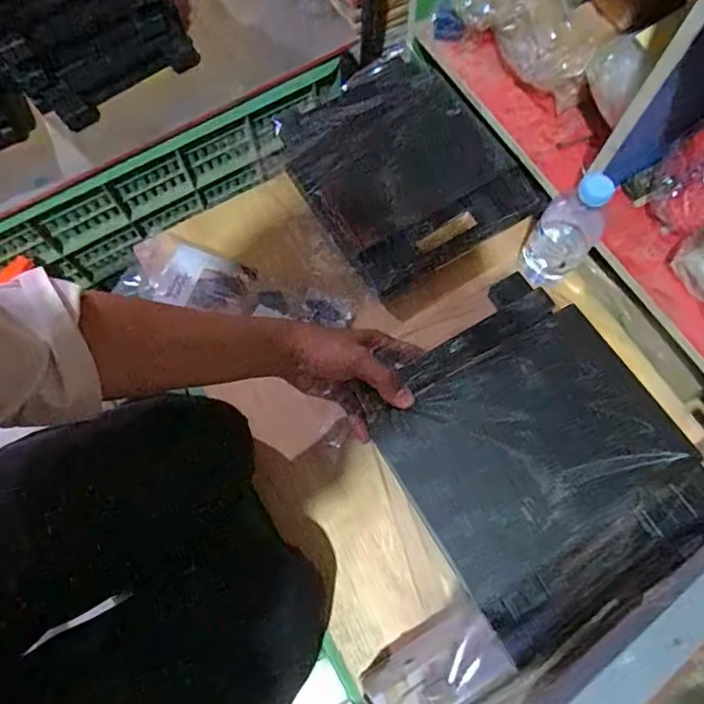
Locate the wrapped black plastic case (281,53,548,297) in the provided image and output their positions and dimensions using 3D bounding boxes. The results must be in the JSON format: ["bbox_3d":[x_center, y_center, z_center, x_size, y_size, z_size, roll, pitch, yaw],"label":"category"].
[{"bbox_3d":[0.052,-0.201,0.584,0.198,0.029,0.240,-34,74,-10],"label":"wrapped black plastic case"}]

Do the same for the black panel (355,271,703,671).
[{"bbox_3d":[0.145,0.079,0.422,0.203,0.023,0.235,-31,74,-9],"label":"black panel"}]

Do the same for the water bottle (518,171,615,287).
[{"bbox_3d":[0.202,-0.118,0.493,0.052,0.113,0.056,-42,76,-12],"label":"water bottle"}]

